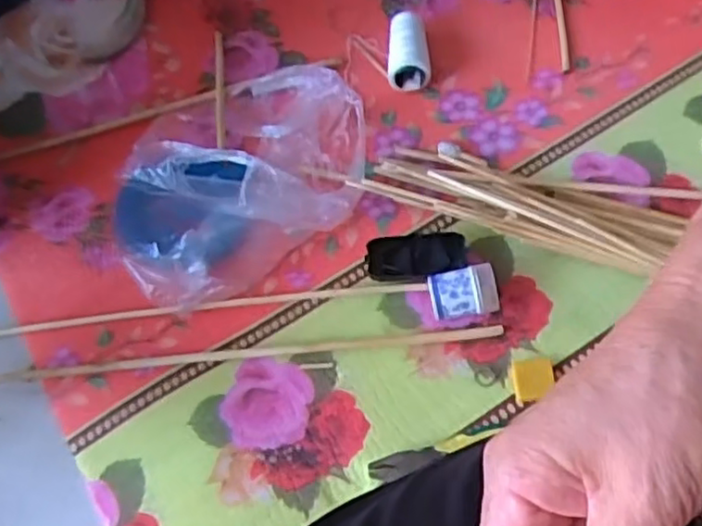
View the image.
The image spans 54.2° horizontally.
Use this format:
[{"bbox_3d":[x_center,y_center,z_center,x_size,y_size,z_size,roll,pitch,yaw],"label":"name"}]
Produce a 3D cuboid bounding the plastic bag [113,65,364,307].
[{"bbox_3d":[-0.137,-0.124,0.792,0.323,0.116,0.264,-34,64,-14],"label":"plastic bag"}]

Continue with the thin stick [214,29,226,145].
[{"bbox_3d":[-0.171,-0.227,0.900,0.013,0.014,0.196,-9,59,3],"label":"thin stick"}]

